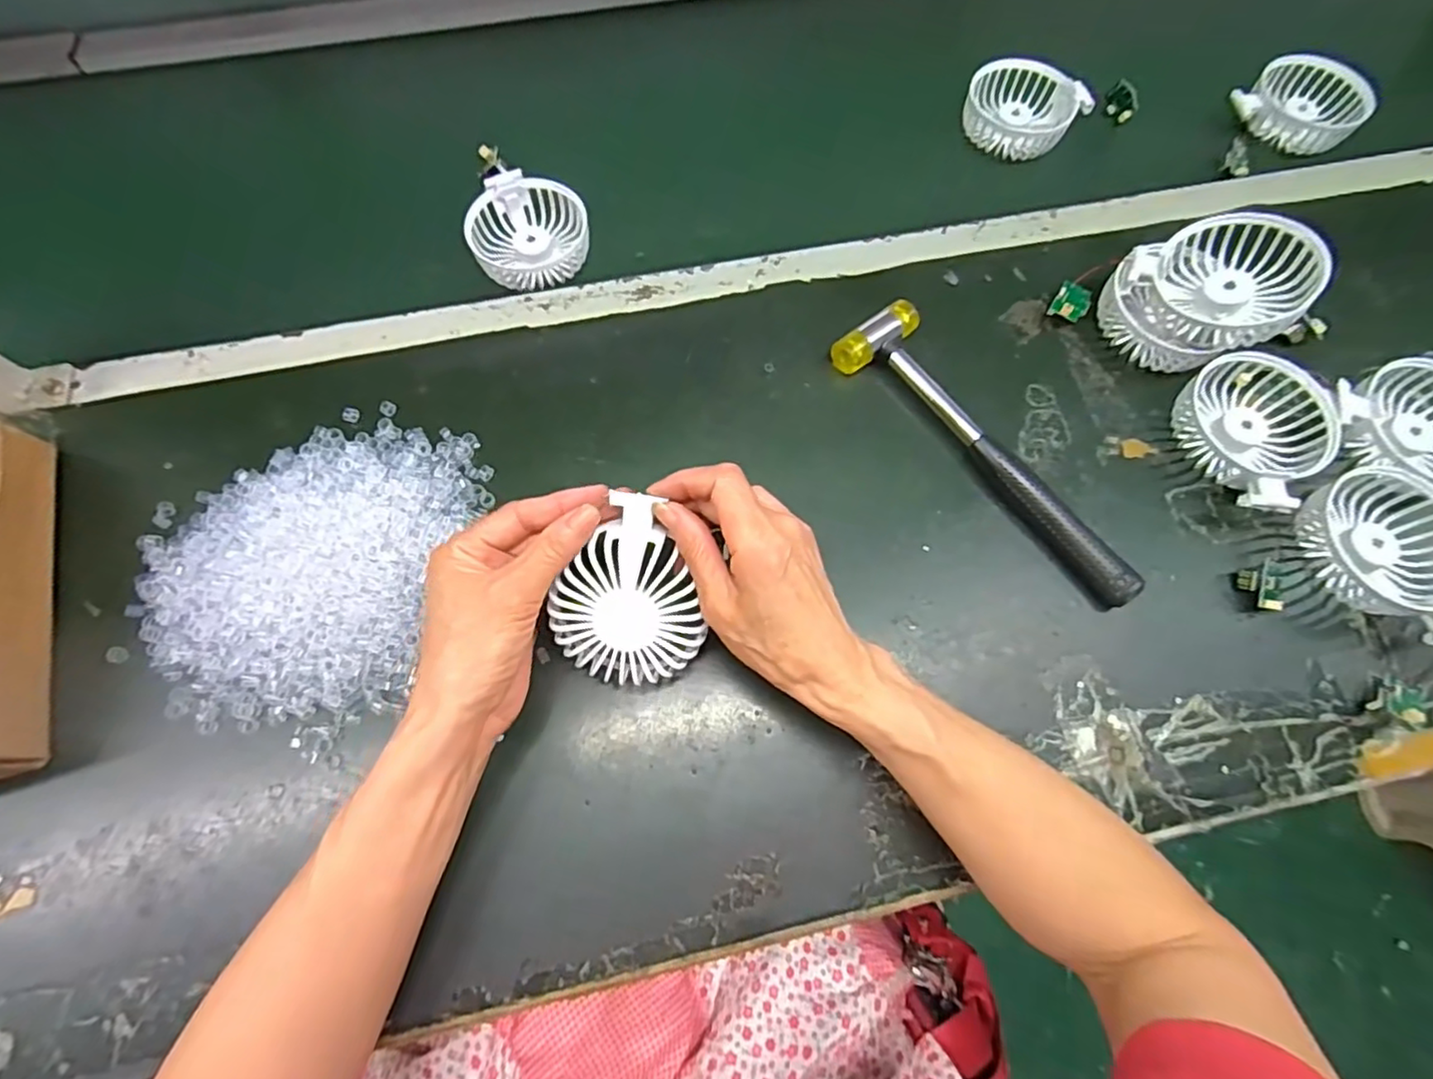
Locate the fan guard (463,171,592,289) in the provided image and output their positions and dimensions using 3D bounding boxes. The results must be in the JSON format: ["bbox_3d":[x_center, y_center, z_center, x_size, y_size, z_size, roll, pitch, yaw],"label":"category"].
[{"bbox_3d":[-0.147,-0.241,0.507,0.088,0.029,0.095,0,69,0],"label":"fan guard"}]

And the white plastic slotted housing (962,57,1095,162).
[{"bbox_3d":[0.267,-0.369,0.566,0.101,0.036,0.078,30,71,11],"label":"white plastic slotted housing"}]

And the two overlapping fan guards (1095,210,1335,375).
[{"bbox_3d":[0.330,-0.167,0.442,0.097,0.069,0.104,-41,74,-15],"label":"two overlapping fan guards"}]

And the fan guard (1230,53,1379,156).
[{"bbox_3d":[0.504,-0.373,0.561,0.092,0.034,0.082,40,74,14],"label":"fan guard"}]

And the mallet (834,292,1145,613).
[{"bbox_3d":[0.176,-0.058,0.419,0.061,0.023,0.239,-36,73,-13],"label":"mallet"}]

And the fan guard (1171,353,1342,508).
[{"bbox_3d":[0.354,-0.072,0.432,0.089,0.031,0.102,-20,70,-8],"label":"fan guard"}]

